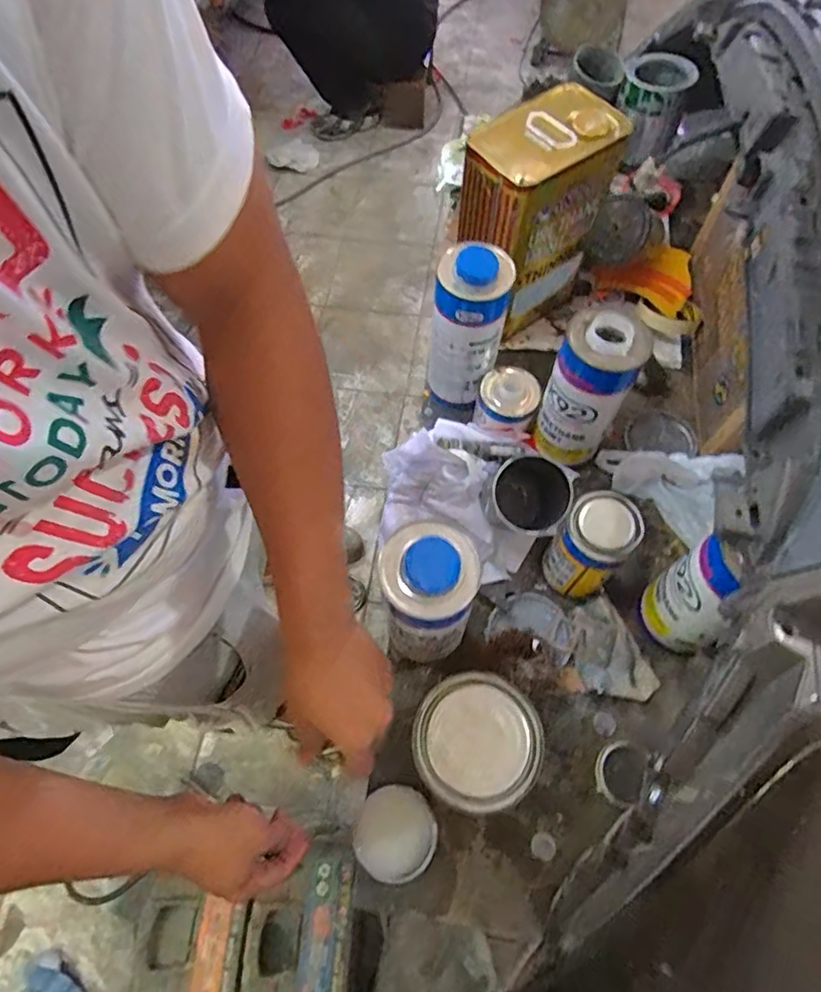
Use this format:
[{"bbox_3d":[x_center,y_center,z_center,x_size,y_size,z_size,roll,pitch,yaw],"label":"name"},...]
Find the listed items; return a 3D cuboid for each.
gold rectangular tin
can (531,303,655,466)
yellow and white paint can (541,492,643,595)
[{"bbox_3d":[0.152,-0.337,0.720,0.172,0.255,0.118,-37,69,-15],"label":"gold rectangular tin"},{"bbox_3d":[0.194,-0.114,0.629,0.080,0.184,0.074,0,64,1],"label":"can"},{"bbox_3d":[0.183,0.053,0.586,0.064,0.130,0.068,0,64,1],"label":"yellow and white paint can"}]

